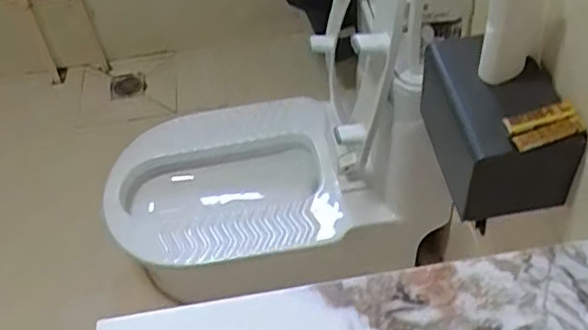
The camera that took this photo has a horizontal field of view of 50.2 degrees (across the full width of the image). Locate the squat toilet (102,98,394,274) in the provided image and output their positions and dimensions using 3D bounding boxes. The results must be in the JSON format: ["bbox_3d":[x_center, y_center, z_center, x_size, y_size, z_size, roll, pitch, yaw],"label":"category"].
[{"bbox_3d":[-0.128,0.060,1.359,0.550,0.178,0.375,-14,49,-5],"label":"squat toilet"}]

